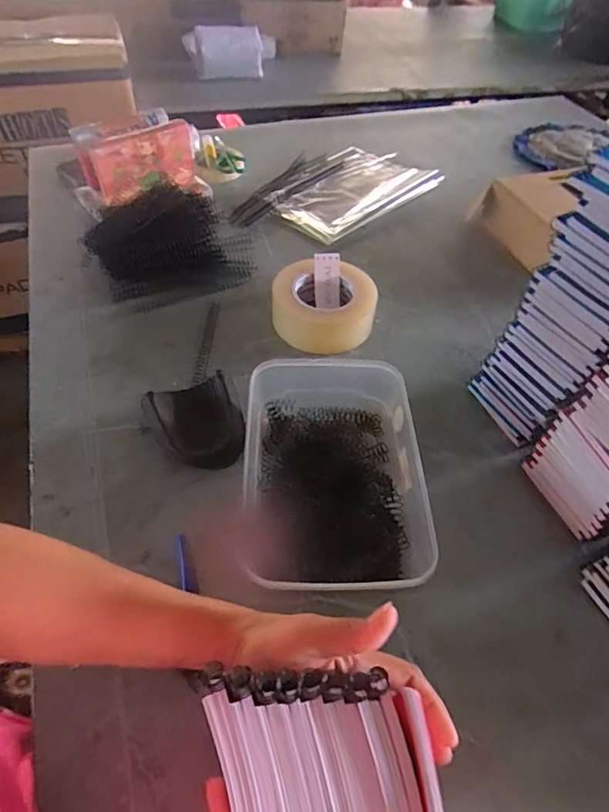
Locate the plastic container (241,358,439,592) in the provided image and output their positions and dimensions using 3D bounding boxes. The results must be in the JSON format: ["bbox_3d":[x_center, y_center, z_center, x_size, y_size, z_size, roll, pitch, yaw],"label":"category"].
[{"bbox_3d":[0.027,0.055,0.468,0.166,0.067,0.216,0,53,-3],"label":"plastic container"}]

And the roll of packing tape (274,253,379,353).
[{"bbox_3d":[0.022,-0.133,0.624,0.124,0.064,0.114,2,53,-2],"label":"roll of packing tape"}]

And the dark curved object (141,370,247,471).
[{"bbox_3d":[-0.109,0.023,0.502,0.082,0.040,0.105,-24,58,-19],"label":"dark curved object"}]

